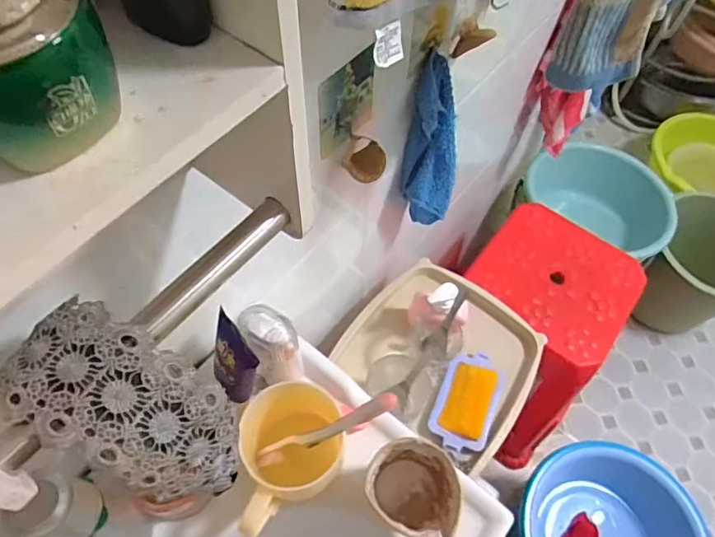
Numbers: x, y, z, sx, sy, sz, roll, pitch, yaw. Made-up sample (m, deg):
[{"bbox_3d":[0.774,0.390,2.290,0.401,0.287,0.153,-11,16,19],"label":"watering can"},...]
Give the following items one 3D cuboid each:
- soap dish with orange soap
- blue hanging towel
[{"bbox_3d":[0.152,0.180,0.742,0.077,0.039,0.141,19,61,9],"label":"soap dish with orange soap"},{"bbox_3d":[0.087,-0.131,0.651,0.040,0.252,0.065,-40,69,-22],"label":"blue hanging towel"}]

